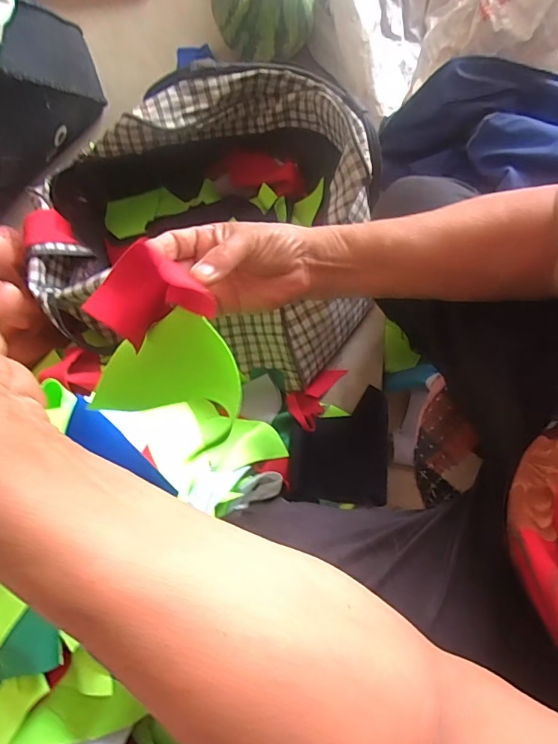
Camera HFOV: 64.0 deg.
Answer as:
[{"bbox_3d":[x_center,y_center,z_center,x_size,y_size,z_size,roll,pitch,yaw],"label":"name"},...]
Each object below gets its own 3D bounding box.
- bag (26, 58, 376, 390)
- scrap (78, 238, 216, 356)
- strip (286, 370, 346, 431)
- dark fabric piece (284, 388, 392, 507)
[{"bbox_3d":[-0.105,-0.219,0.636,0.445,0.214,0.350,9,76,3],"label":"bag"},{"bbox_3d":[-0.085,-0.046,0.297,0.063,0.035,0.059,38,79,9],"label":"scrap"},{"bbox_3d":[0.053,0.029,0.664,0.055,0.013,0.114,38,62,-11],"label":"strip"},{"bbox_3d":[0.093,0.102,0.650,0.173,0.026,0.173,12,72,-21],"label":"dark fabric piece"}]

